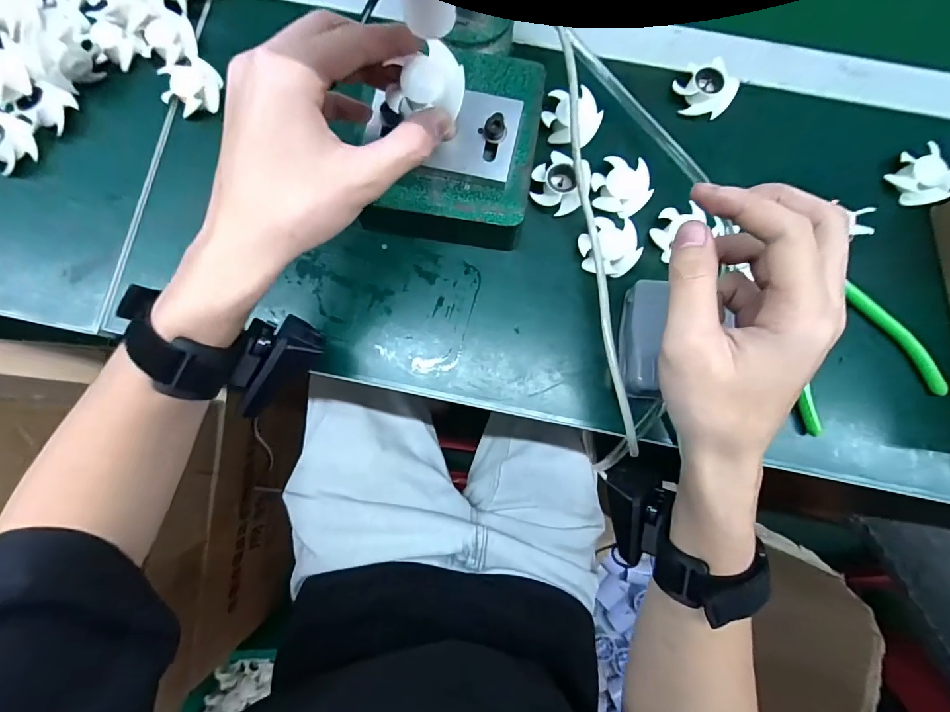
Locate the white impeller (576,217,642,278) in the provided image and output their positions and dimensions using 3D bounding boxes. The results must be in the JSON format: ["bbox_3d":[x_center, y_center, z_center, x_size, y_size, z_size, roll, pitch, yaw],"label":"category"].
[{"bbox_3d":[0.102,-0.082,0.329,0.041,0.016,0.046,-12,83,-1],"label":"white impeller"}]

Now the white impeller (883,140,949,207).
[{"bbox_3d":[0.345,-0.138,0.333,0.043,0.014,0.043,0,83,0],"label":"white impeller"}]

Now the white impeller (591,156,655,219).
[{"bbox_3d":[0.112,-0.129,0.332,0.043,0.010,0.043,0,83,0],"label":"white impeller"}]

